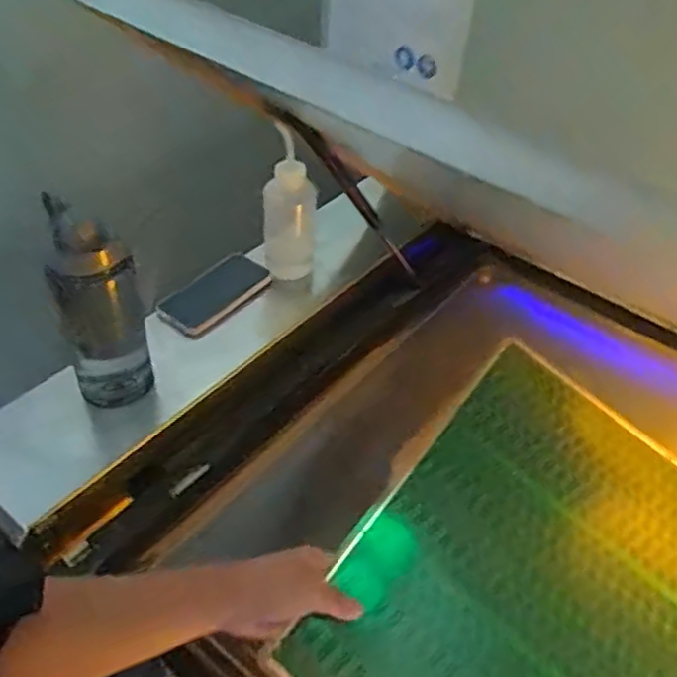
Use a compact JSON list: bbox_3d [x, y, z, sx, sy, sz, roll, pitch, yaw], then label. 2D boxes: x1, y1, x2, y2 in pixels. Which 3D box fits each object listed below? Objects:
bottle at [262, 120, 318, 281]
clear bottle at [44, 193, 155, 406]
[{"bbox_3d":[-0.067,-0.157,0.953,0.072,0.199,0.069,-1,44,-6],"label":"bottle"},{"bbox_3d":[-0.264,-0.032,0.766,0.085,0.252,0.091,-9,45,-15],"label":"clear bottle"}]

